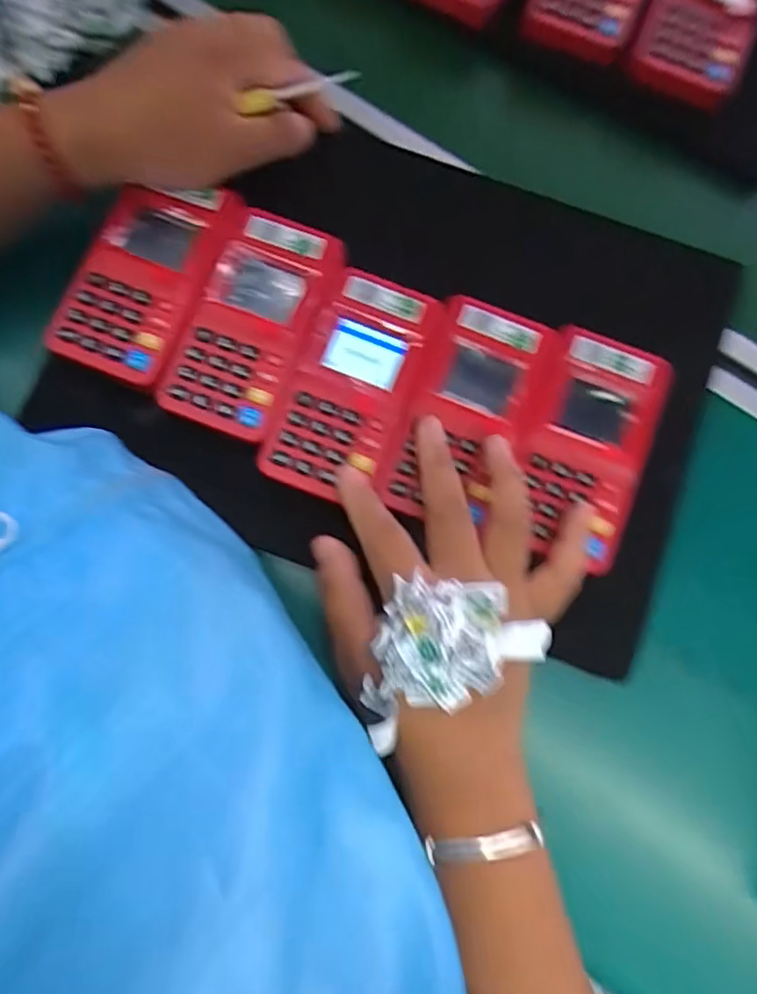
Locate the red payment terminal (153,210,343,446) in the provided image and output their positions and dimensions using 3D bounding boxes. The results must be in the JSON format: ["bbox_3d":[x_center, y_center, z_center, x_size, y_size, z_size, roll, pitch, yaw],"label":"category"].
[{"bbox_3d":[-0.065,-0.091,0.326,0.062,0.015,0.115,22,79,4],"label":"red payment terminal"}]

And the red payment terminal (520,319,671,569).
[{"bbox_3d":[0.106,-0.027,0.318,0.064,0.011,0.118,21,79,3],"label":"red payment terminal"}]

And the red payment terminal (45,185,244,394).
[{"bbox_3d":[-0.123,-0.116,0.325,0.060,0.014,0.111,21,79,4],"label":"red payment terminal"}]

